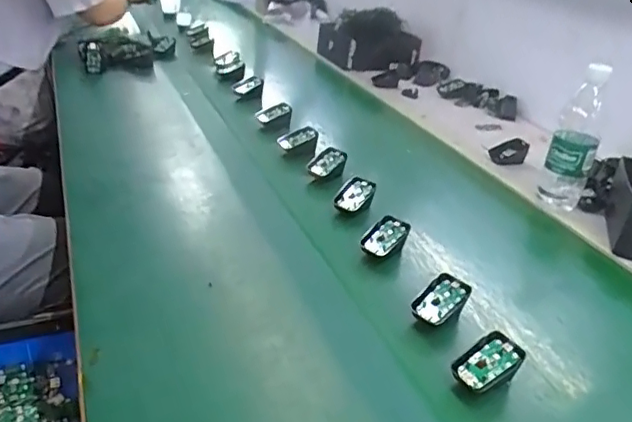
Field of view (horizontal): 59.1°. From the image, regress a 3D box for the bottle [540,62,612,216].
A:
[{"bbox_3d":[0.398,-0.104,0.855,0.062,0.230,0.072,22,34,25],"label":"bottle"}]

